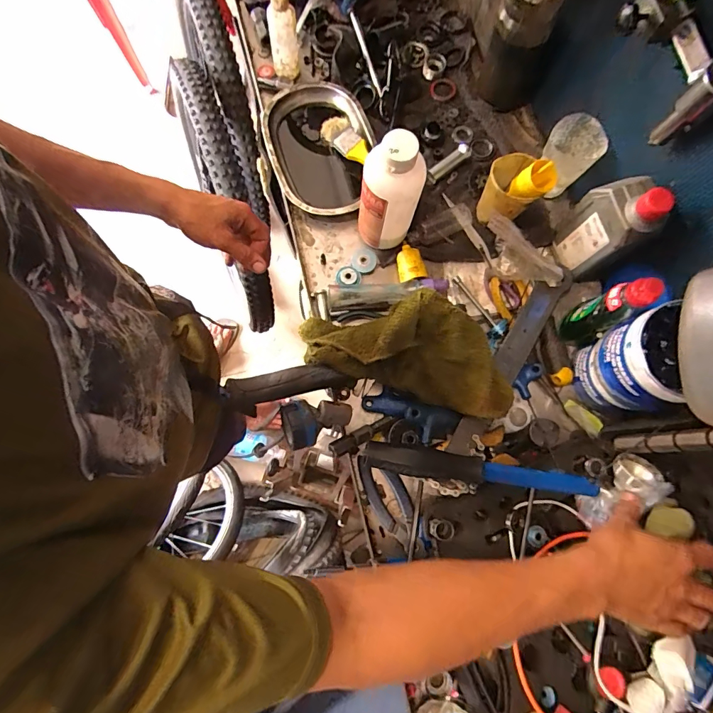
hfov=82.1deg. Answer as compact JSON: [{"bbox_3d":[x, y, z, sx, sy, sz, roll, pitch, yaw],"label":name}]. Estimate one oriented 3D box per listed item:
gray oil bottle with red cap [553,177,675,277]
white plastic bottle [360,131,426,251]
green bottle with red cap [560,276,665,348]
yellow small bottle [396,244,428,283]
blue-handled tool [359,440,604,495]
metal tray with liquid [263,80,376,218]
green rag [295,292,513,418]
[{"bbox_3d":[0.314,-0.168,0.514,0.051,0.159,0.084,-13,80,-3],"label":"gray oil bottle with red cap"},{"bbox_3d":[0.040,-0.199,0.521,0.075,0.182,0.061,9,79,1],"label":"white plastic bottle"},{"bbox_3d":[0.313,-0.056,0.513,0.060,0.152,0.052,-26,81,-6],"label":"green bottle with red cap"},{"bbox_3d":[0.076,-0.132,0.589,0.035,0.033,0.055,-9,79,-3],"label":"yellow small bottle"},{"bbox_3d":[0.146,0.136,0.483,0.277,0.048,0.030,9,79,1],"label":"blue-handled tool"},{"bbox_3d":[-0.056,-0.317,0.622,0.152,0.031,0.226,-11,79,-3],"label":"metal tray with liquid"},{"bbox_3d":[0.069,-0.015,0.536,0.278,0.096,0.124,19,79,3],"label":"green rag"}]

